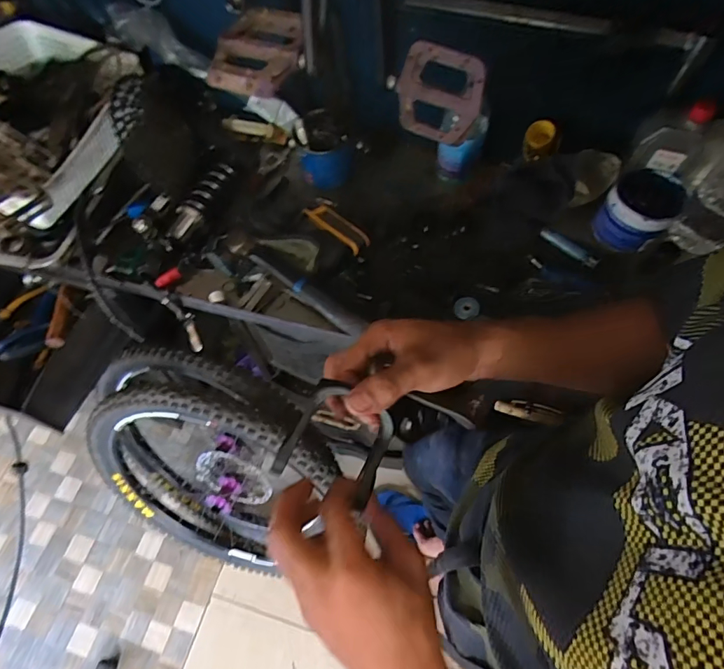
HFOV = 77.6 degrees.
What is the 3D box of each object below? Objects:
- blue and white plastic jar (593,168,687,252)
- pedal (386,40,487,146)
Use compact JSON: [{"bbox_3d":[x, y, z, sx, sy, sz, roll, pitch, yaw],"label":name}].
[{"bbox_3d":[0.425,-0.190,0.694,0.094,0.072,0.103,-1,62,2],"label":"blue and white plastic jar"},{"bbox_3d":[0.082,-0.277,0.520,0.112,0.105,0.021,25,66,15],"label":"pedal"}]

